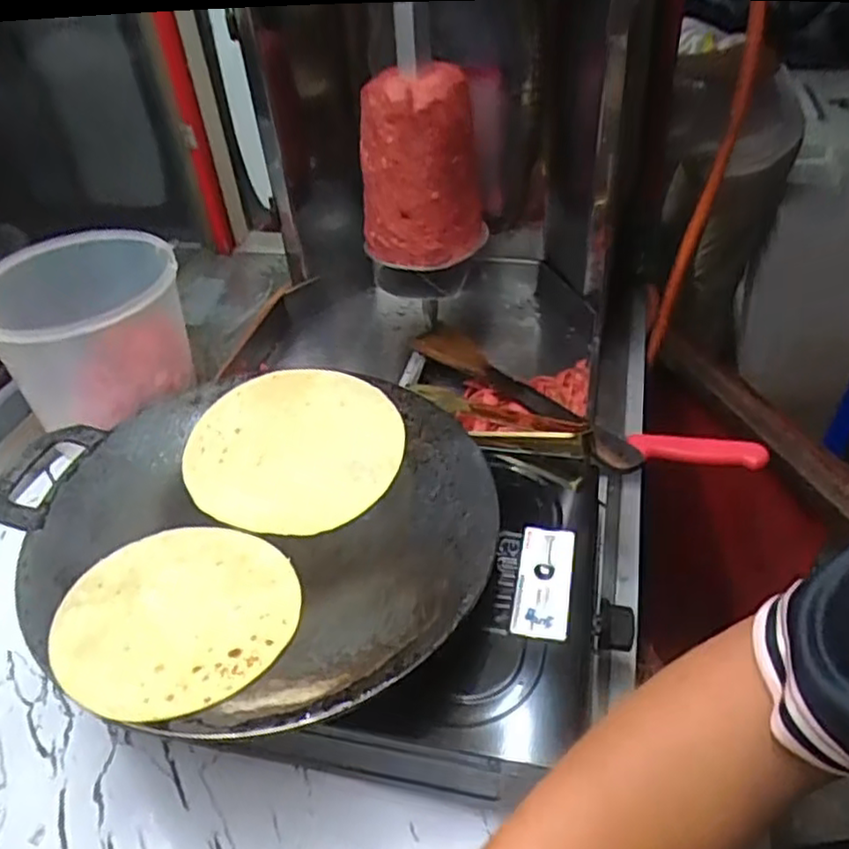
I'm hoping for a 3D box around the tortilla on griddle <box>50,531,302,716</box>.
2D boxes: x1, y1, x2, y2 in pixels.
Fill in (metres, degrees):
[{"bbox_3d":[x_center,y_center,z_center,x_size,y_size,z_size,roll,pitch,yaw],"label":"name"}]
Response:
[{"bbox_3d":[-0.159,0.124,0.459,0.146,0.010,0.147,0,33,0],"label":"tortilla on griddle"}]

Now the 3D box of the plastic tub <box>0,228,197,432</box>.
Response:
[{"bbox_3d":[-0.350,-0.101,0.751,0.187,0.152,0.153,-23,40,-22],"label":"plastic tub"}]

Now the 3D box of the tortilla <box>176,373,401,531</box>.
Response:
[{"bbox_3d":[-0.108,0.020,0.584,0.173,0.016,0.164,-5,49,0],"label":"tortilla"}]

